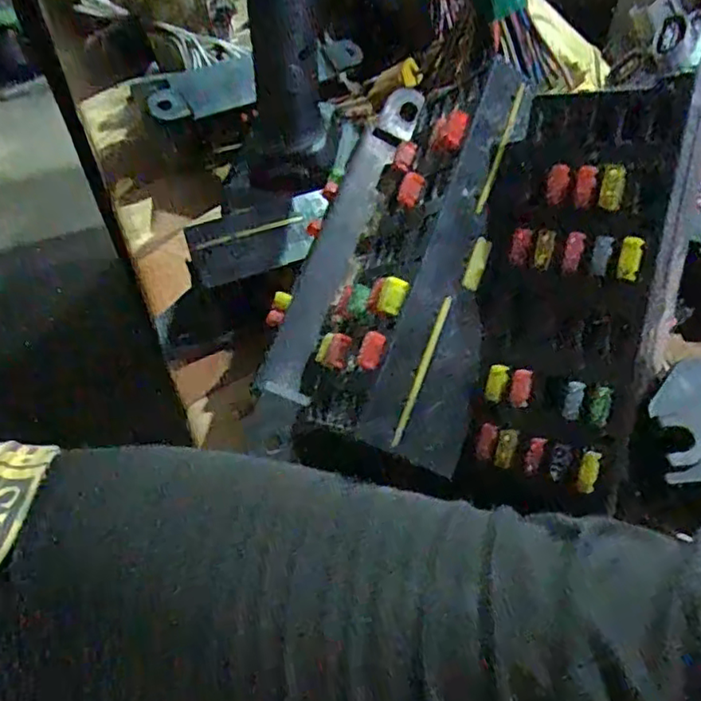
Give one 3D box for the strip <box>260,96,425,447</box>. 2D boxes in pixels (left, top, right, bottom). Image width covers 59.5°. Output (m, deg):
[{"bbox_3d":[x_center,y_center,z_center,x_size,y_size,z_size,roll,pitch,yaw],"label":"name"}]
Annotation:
[{"bbox_3d":[-0.008,-0.034,0.234,0.025,0.014,0.144,17,80,19],"label":"strip"}]

